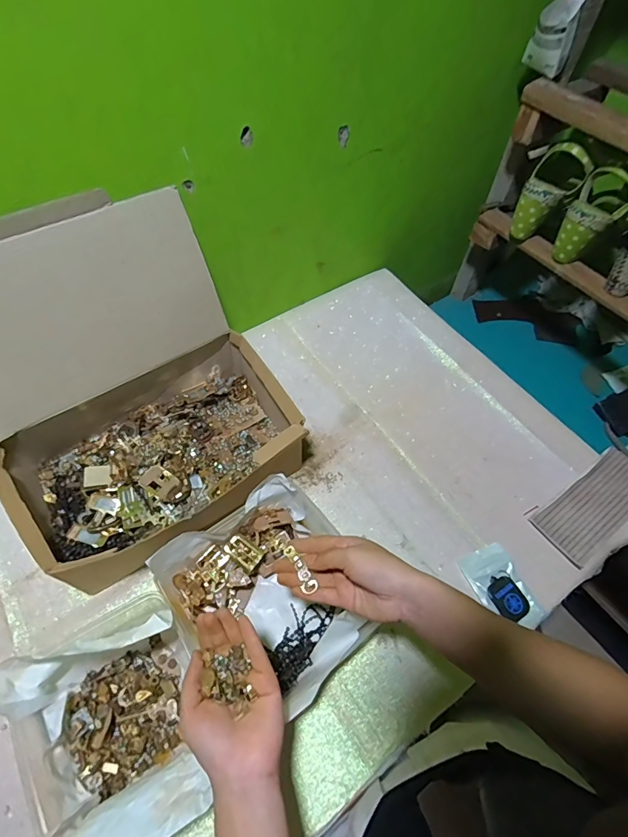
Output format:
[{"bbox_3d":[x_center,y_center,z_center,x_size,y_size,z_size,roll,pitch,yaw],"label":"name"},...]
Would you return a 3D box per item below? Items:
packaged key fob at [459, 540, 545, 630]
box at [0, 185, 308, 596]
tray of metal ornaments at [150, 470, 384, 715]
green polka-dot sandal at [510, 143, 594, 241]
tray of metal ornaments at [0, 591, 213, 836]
[{"bbox_3d":[0.238,0.216,0.535,0.065,0.011,0.100,-19,62,-14],"label":"packaged key fob"},{"bbox_3d":[-0.209,-0.020,0.494,0.325,0.287,0.300,-31,66,-20],"label":"box"},{"bbox_3d":[-0.046,0.203,0.486,0.197,0.078,0.213,-31,66,-20],"label":"tray of metal ornaments"},{"bbox_3d":[0.370,-0.366,0.687,0.055,0.143,0.075,-14,56,-46],"label":"green polka-dot sandal"},{"bbox_3d":[-0.196,0.299,0.408,0.161,0.101,0.191,-24,64,-17],"label":"tray of metal ornaments"}]

